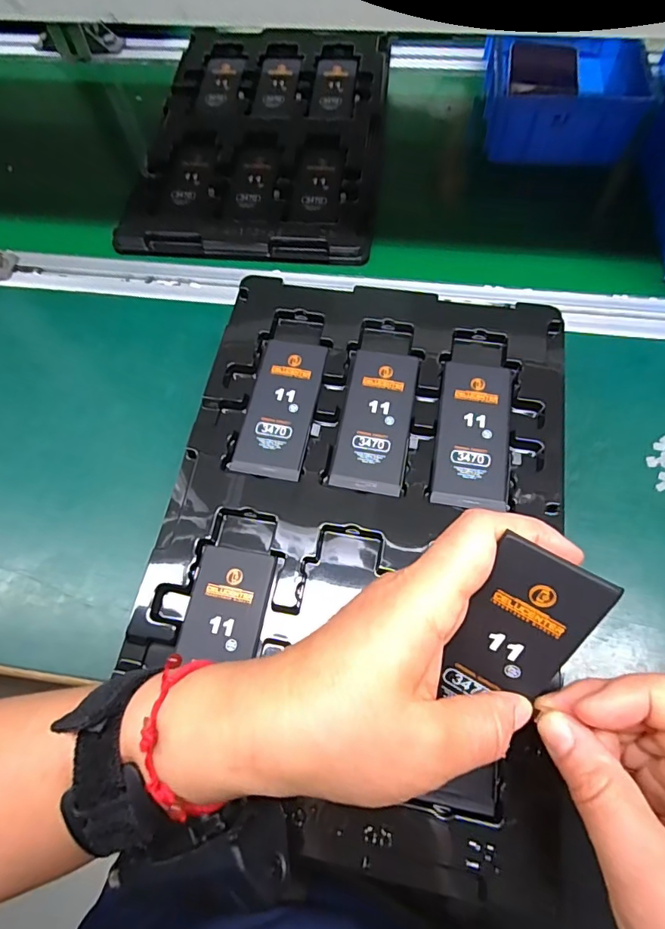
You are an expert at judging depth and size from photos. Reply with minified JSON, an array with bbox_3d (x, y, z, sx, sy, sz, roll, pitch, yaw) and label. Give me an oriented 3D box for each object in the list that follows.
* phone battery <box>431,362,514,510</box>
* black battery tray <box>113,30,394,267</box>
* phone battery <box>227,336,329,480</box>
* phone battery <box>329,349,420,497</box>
[{"bbox_3d":[0.088,-0.020,0.305,0.044,0.004,0.098,9,68,6],"label":"phone battery"},{"bbox_3d":[-0.064,-0.329,0.497,0.223,0.021,0.316,5,68,5],"label":"black battery tray"},{"bbox_3d":[-0.032,-0.038,0.319,0.043,0.004,0.098,11,68,7],"label":"phone battery"},{"bbox_3d":[0.028,-0.030,0.312,0.042,0.004,0.098,9,68,6],"label":"phone battery"}]

